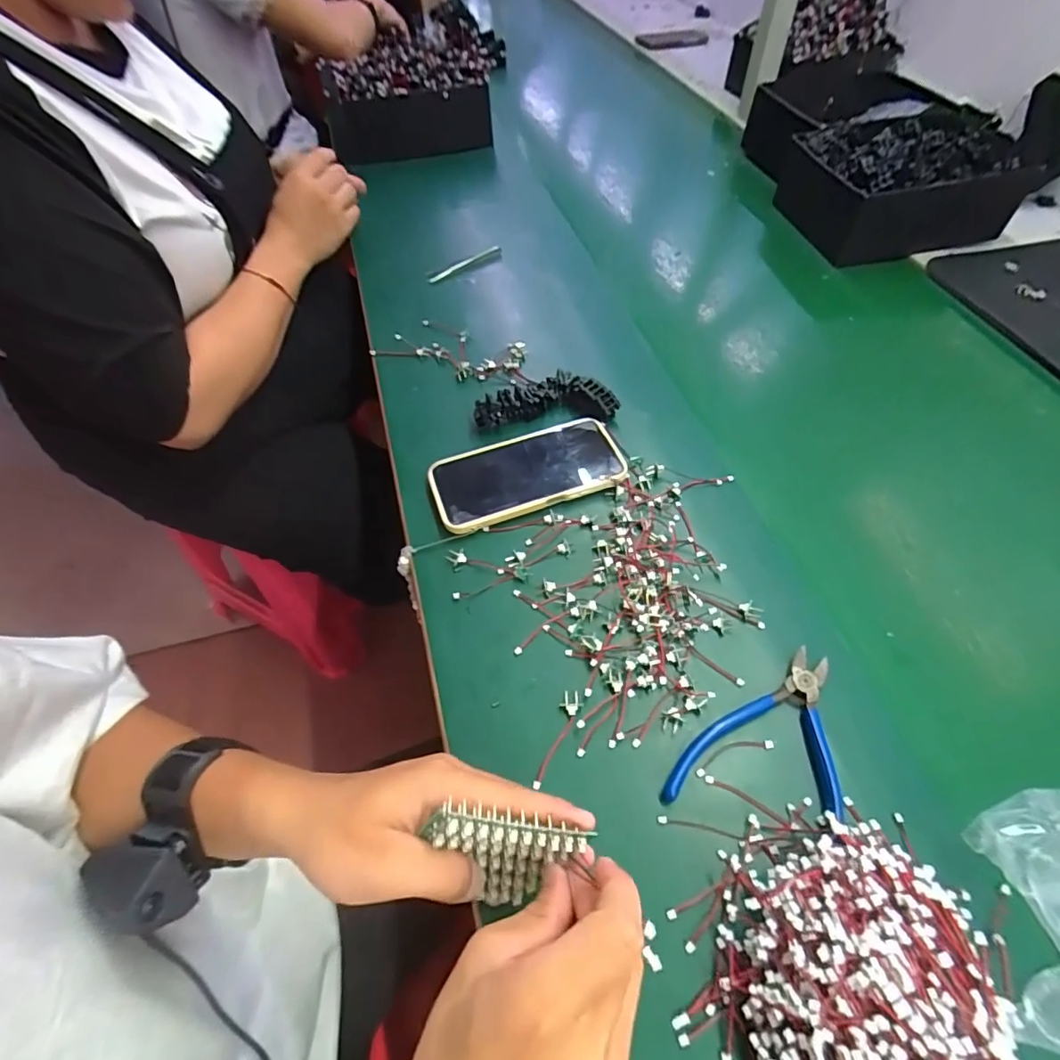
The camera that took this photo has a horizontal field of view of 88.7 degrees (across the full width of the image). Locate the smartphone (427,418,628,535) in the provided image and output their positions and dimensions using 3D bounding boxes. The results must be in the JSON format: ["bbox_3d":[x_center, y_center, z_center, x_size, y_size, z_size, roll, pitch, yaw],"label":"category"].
[{"bbox_3d":[-0.003,-0.052,0.487,0.168,0.015,0.079,-17,56,-10],"label":"smartphone"}]

